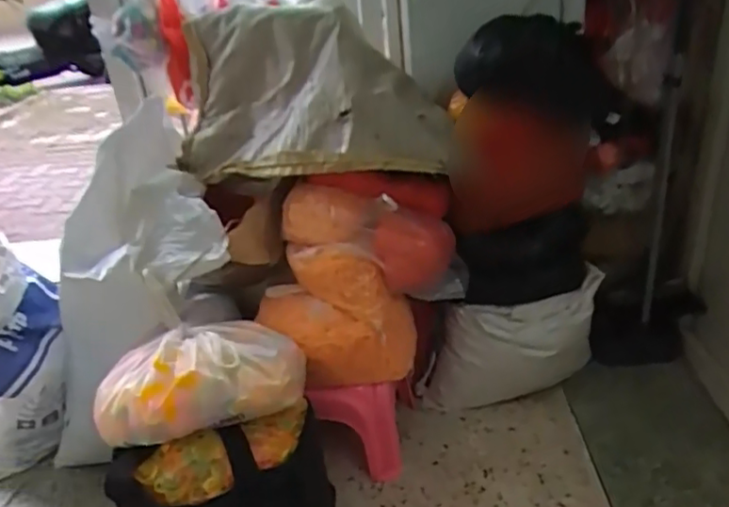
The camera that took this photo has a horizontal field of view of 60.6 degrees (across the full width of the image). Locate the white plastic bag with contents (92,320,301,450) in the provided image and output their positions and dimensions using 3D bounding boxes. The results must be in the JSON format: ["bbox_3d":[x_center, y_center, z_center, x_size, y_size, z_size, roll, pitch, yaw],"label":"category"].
[{"bbox_3d":[-0.315,0.235,1.184,0.392,0.128,0.215,-10,29,-6],"label":"white plastic bag with contents"}]

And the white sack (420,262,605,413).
[{"bbox_3d":[0.372,0.243,1.542,0.425,0.287,0.156,-15,29,-15],"label":"white sack"}]

